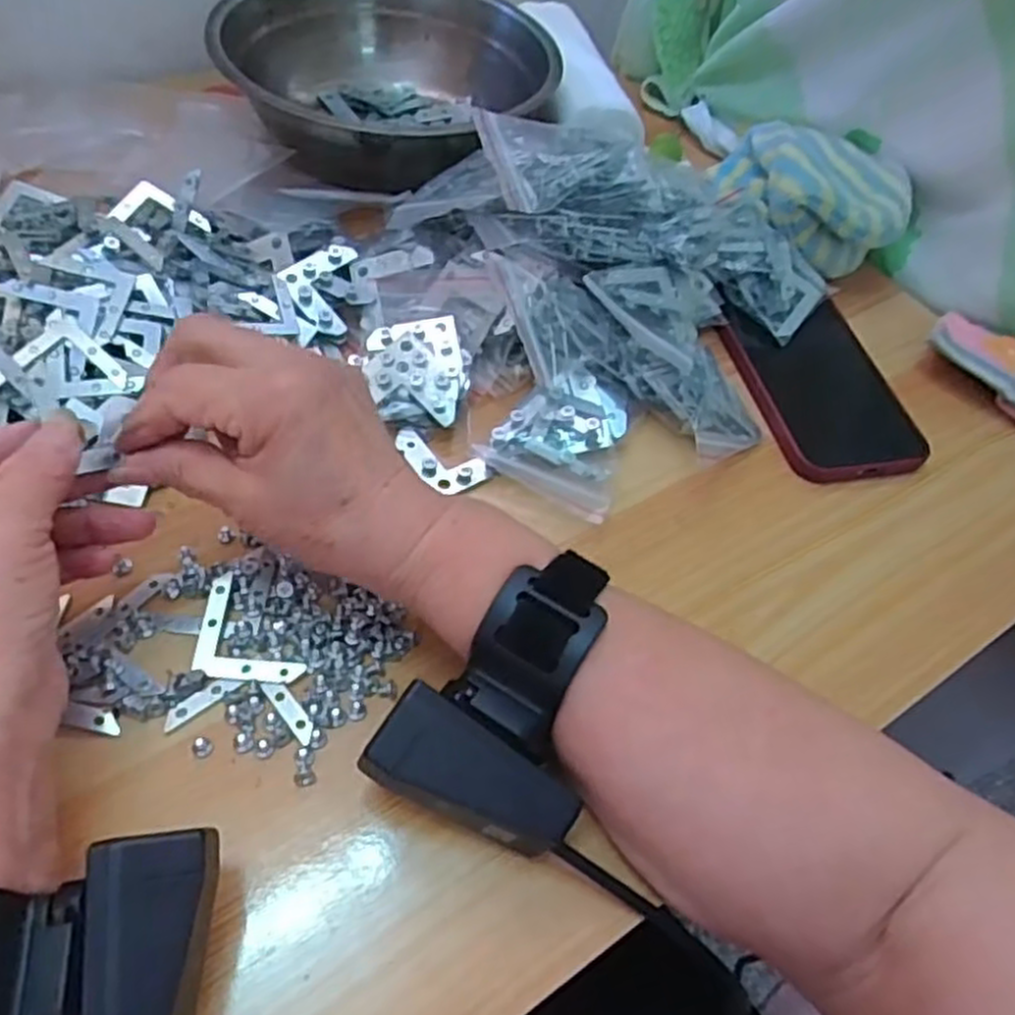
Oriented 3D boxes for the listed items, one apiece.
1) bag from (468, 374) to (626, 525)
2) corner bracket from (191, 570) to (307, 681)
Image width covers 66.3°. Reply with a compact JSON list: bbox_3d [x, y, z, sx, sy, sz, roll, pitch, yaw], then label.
[{"bbox_3d":[0.034,-0.036,0.378,0.064,0.019,0.073,32,56,15],"label":"bag"},{"bbox_3d":[-0.107,0.053,0.303,0.030,0.004,0.053,-40,73,-15],"label":"corner bracket"}]

